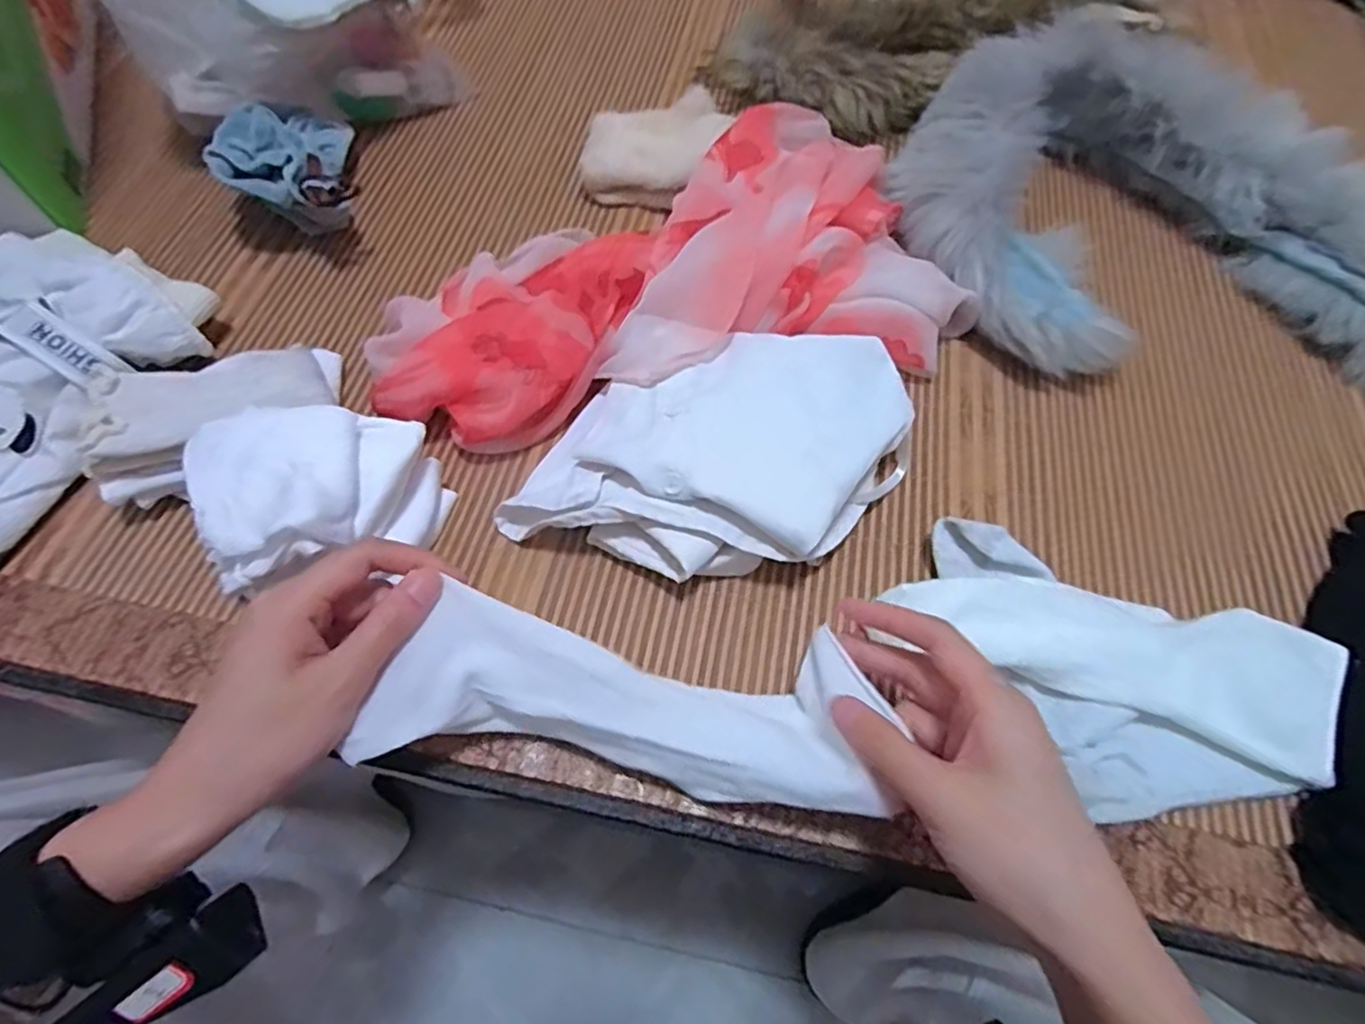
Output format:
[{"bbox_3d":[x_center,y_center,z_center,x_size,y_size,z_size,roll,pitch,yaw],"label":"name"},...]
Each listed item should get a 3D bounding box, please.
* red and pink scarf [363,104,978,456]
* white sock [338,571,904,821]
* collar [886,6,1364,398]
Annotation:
[{"bbox_3d":[-0.015,-0.174,0.459,0.384,0.051,0.228,-11,65,-7],"label":"red and pink scarf"},{"bbox_3d":[-0.021,0.088,0.314,0.226,0.042,0.072,11,65,-2],"label":"white sock"},{"bbox_3d":[0.368,-0.174,0.462,0.457,0.069,0.280,31,67,13],"label":"collar"}]

